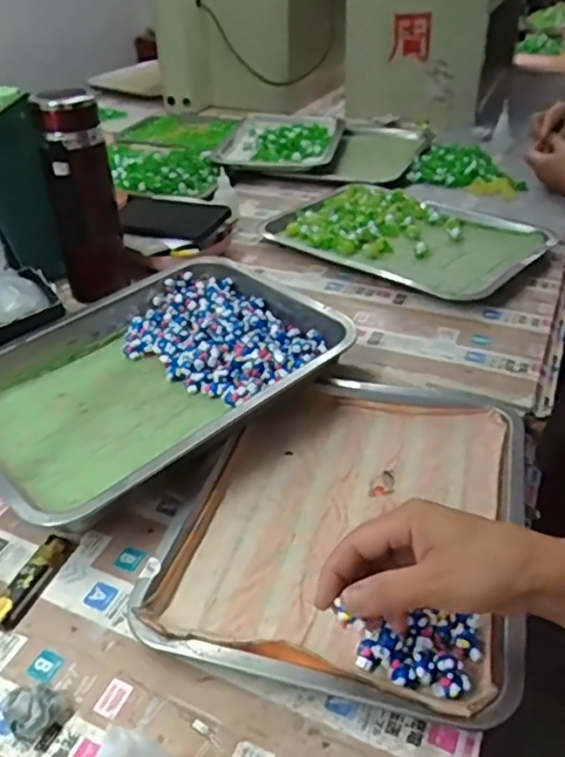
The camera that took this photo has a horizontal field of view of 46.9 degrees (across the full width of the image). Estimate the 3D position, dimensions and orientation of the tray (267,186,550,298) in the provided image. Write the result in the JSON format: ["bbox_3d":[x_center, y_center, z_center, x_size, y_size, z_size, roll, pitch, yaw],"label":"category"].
[{"bbox_3d":[0.154,-0.194,0.871,0.343,0.026,0.218,29,46,34],"label":"tray"}]

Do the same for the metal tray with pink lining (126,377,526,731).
[{"bbox_3d":[0.055,0.105,0.523,0.256,0.033,0.302,10,38,14],"label":"metal tray with pink lining"}]

